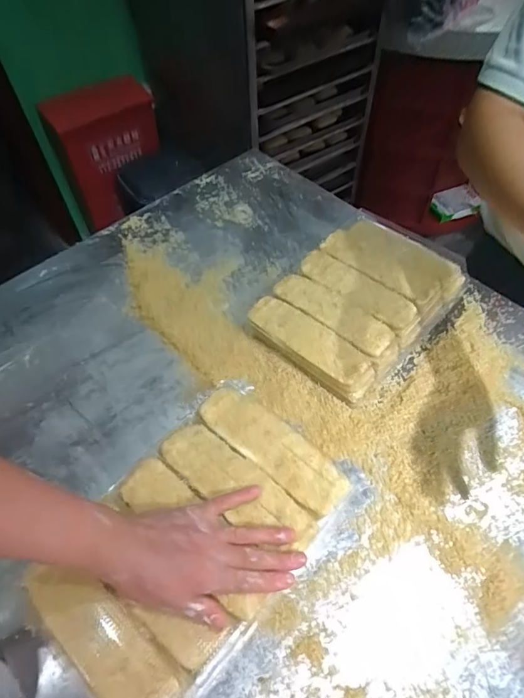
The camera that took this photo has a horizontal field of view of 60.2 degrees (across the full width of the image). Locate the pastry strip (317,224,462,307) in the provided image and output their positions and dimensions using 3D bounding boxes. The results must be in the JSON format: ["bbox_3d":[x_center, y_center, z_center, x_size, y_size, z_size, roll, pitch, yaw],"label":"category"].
[{"bbox_3d":[0.204,-0.131,0.725,0.198,0.060,0.102,36,63,24],"label":"pastry strip"}]

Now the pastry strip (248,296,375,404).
[{"bbox_3d":[0.067,0.003,0.643,0.193,0.047,0.062,37,63,24],"label":"pastry strip"}]

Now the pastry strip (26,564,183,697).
[{"bbox_3d":[-0.150,0.269,0.422,0.173,0.018,0.057,35,63,23],"label":"pastry strip"}]

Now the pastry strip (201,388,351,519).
[{"bbox_3d":[0.011,0.111,0.514,0.185,0.012,0.059,37,63,24],"label":"pastry strip"}]

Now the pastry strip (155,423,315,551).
[{"bbox_3d":[-0.026,0.145,0.488,0.186,0.013,0.061,28,60,19],"label":"pastry strip"}]

